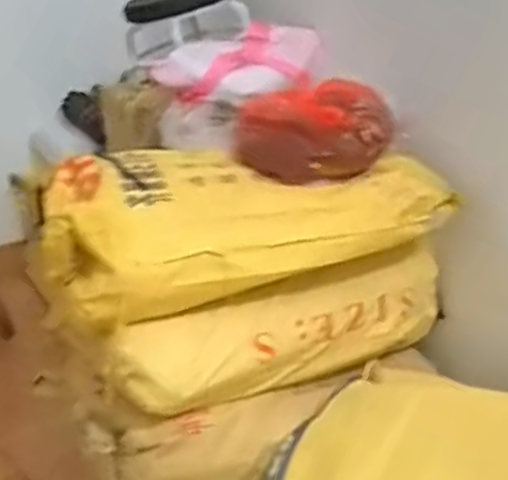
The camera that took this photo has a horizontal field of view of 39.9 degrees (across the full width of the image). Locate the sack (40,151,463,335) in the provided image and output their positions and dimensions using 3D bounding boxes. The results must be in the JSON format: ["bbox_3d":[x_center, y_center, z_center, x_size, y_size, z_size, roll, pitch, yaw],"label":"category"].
[{"bbox_3d":[-0.018,-0.053,1.140,0.624,0.148,0.335,-9,27,-16],"label":"sack"}]

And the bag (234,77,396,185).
[{"bbox_3d":[0.102,-0.174,1.124,0.263,0.104,0.170,-1,25,0],"label":"bag"}]

